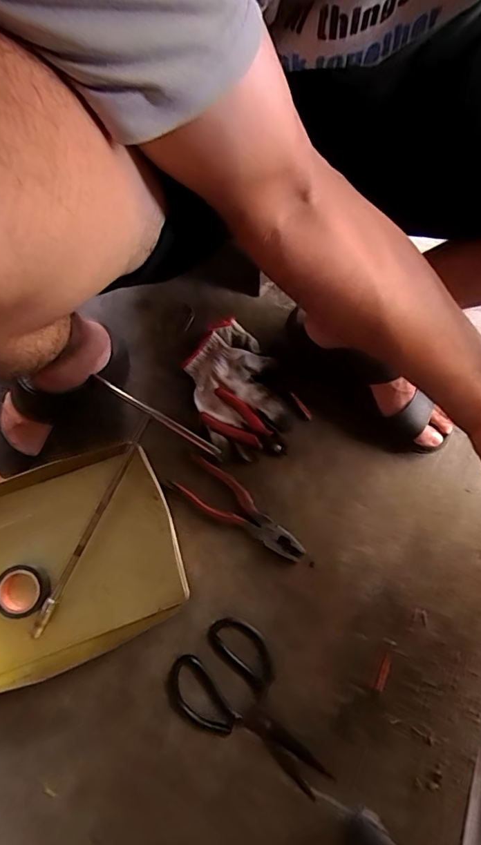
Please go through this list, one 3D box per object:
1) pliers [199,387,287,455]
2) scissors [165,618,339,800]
[{"bbox_3d":[0.007,0.007,0.575,0.115,0.019,0.053,35,81,5],"label":"pliers"},{"bbox_3d":[0.017,0.341,0.513,0.120,0.017,0.207,-43,83,-8],"label":"scissors"}]

